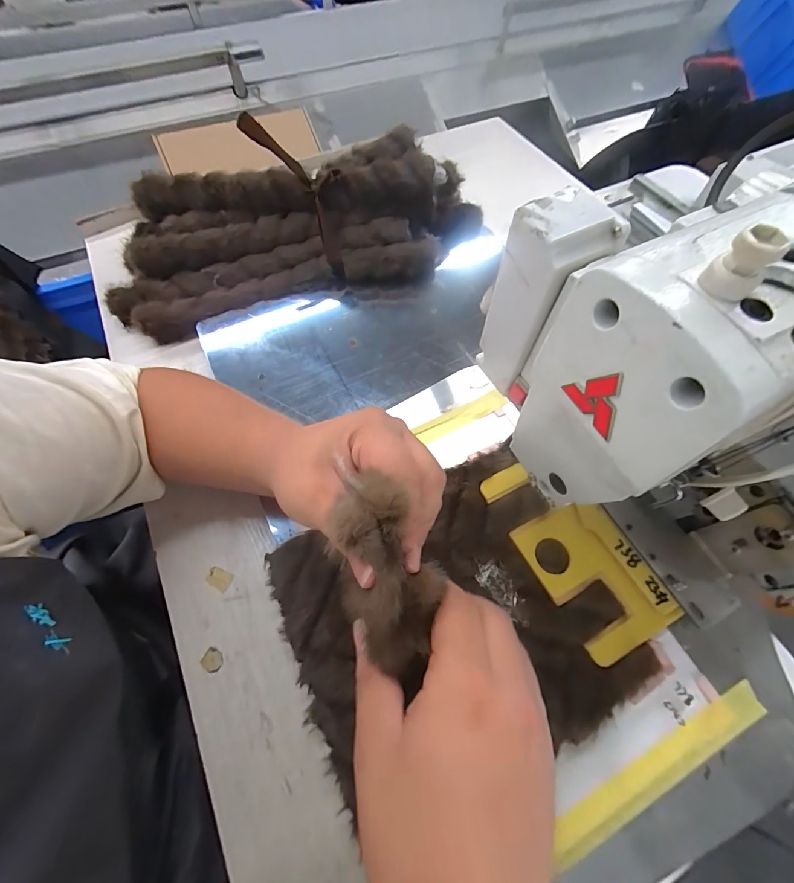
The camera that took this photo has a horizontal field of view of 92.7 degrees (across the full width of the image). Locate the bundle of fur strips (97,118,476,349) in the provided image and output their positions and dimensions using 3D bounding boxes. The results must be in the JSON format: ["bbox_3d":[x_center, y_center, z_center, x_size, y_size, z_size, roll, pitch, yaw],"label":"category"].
[{"bbox_3d":[-0.130,-0.289,0.514,0.513,0.127,0.191,-11,64,-7],"label":"bundle of fur strips"}]

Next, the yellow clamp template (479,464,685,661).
[{"bbox_3d":[0.161,0.096,0.350,0.088,0.005,0.181,-26,67,-13],"label":"yellow clamp template"}]

